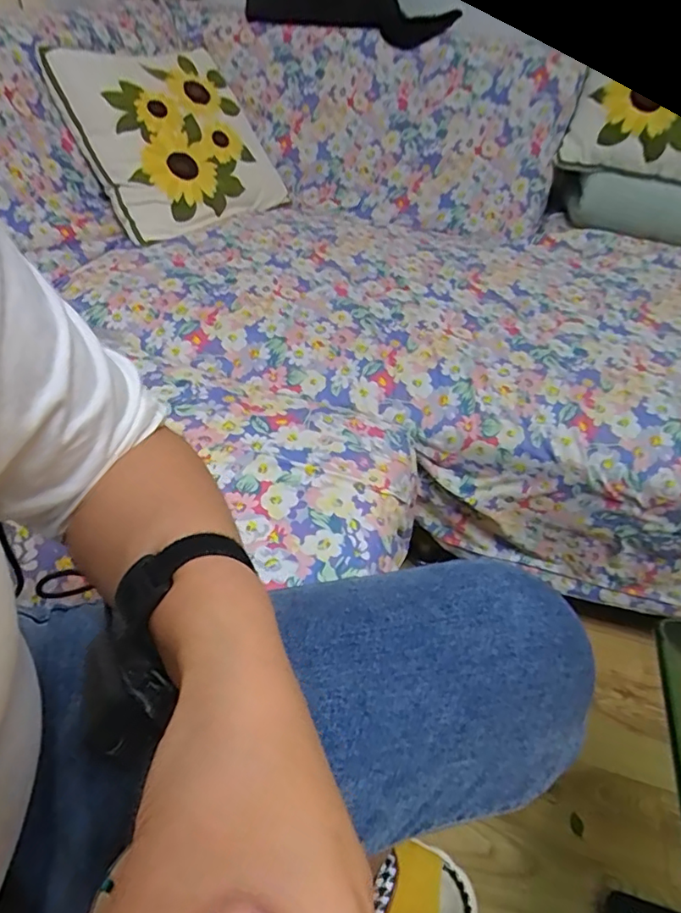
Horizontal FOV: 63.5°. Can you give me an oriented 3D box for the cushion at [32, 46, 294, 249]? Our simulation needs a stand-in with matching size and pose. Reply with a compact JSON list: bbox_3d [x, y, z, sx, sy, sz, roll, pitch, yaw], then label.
[{"bbox_3d":[-0.344,-0.693,1.182,0.411,0.078,0.463,55,46,-13],"label":"cushion"}]

